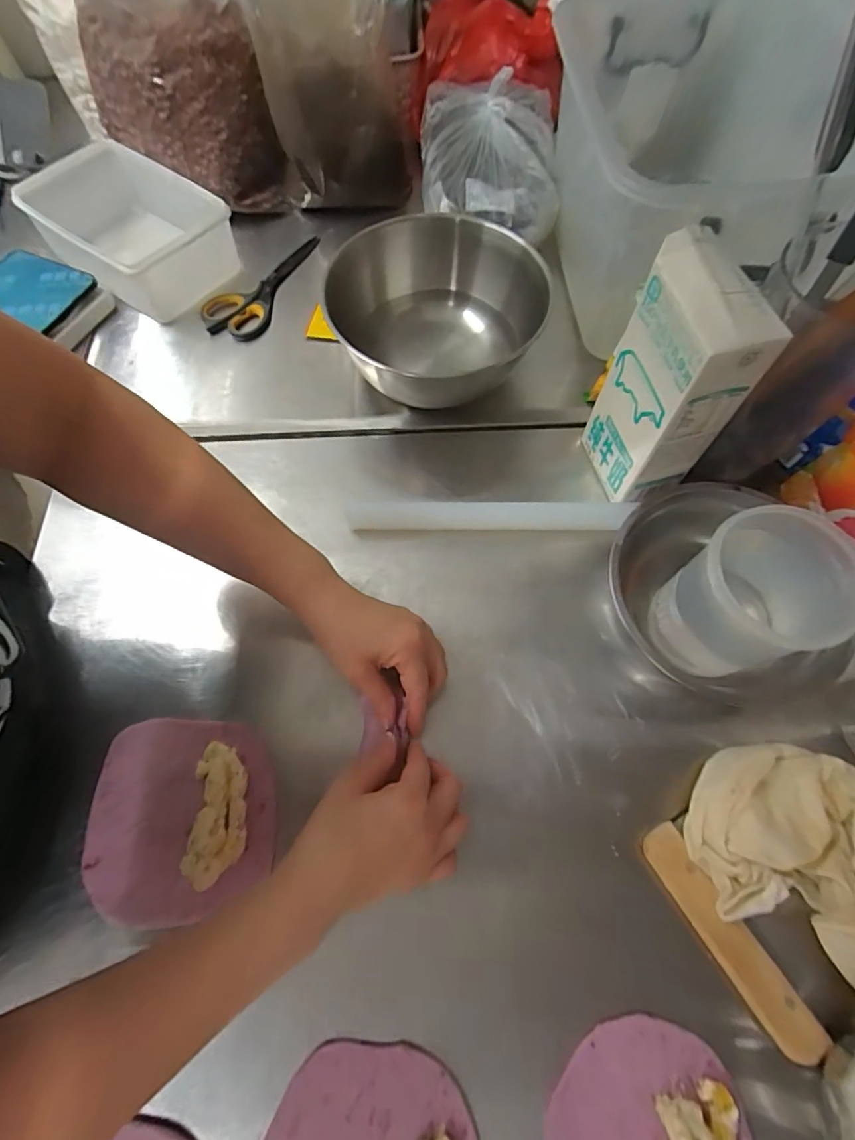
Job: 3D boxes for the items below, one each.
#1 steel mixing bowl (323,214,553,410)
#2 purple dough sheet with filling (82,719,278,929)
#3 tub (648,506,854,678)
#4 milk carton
[{"bbox_3d":[0.015,-0.261,0.536,0.187,0.105,0.198,-1,66,2],"label":"steel mixing bowl"},{"bbox_3d":[-0.192,0.191,0.393,0.142,0.031,0.141,-1,66,2],"label":"purple dough sheet with filling"},{"bbox_3d":[0.237,0.028,0.387,0.095,0.139,0.096,-1,66,2],"label":"tub"},{"bbox_3d":[0.192,-0.145,0.424,0.058,0.206,0.102,-15,67,-4],"label":"milk carton"}]

